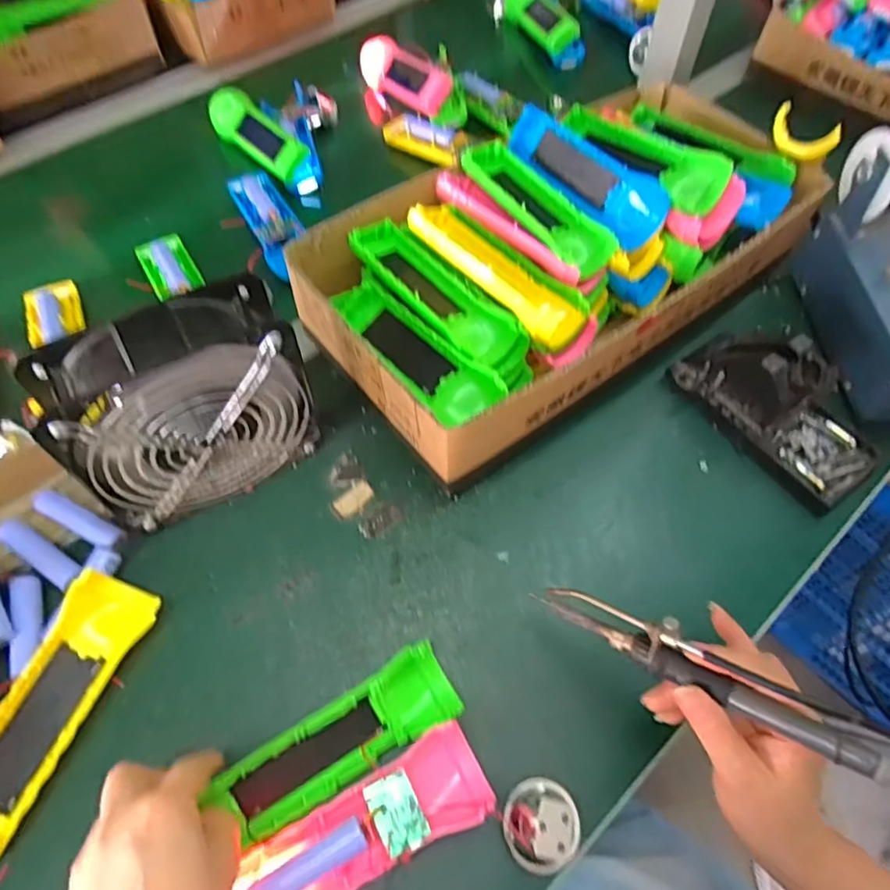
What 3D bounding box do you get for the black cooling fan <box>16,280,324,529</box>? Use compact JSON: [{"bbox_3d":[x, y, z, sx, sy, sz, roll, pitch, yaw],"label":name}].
[{"bbox_3d":[-0.166,-0.024,0.398,0.146,0.148,0.061,-28,64,-15],"label":"black cooling fan"}]

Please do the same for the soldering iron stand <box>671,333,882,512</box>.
[{"bbox_3d":[0.262,-0.036,0.460,0.078,0.069,0.157,-31,64,-16],"label":"soldering iron stand"}]

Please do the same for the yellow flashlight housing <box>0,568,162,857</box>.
[{"bbox_3d":[-0.239,0.156,0.364,0.049,0.025,0.157,28,66,-8],"label":"yellow flashlight housing"}]

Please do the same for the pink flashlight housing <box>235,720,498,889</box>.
[{"bbox_3d":[-0.047,0.216,0.329,0.152,0.029,0.049,-25,63,-17],"label":"pink flashlight housing"}]

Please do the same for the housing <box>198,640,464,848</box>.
[{"bbox_3d":[-0.058,0.173,0.350,0.140,0.039,0.041,-27,63,-18],"label":"housing"}]

